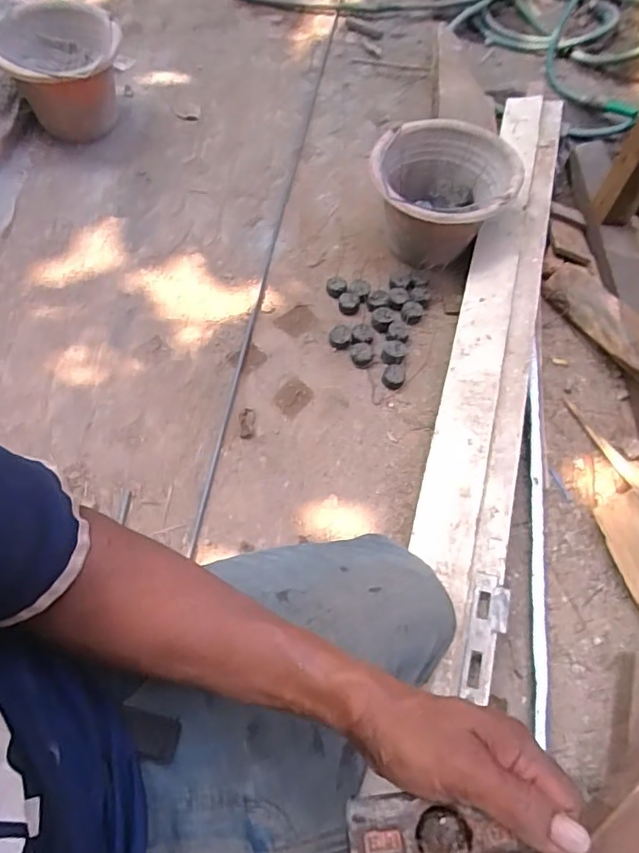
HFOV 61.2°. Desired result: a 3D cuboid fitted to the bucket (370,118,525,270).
[{"bbox_3d":[0.203,-0.381,0.926,0.231,0.155,0.243,2,61,-4],"label":"bucket"}]

